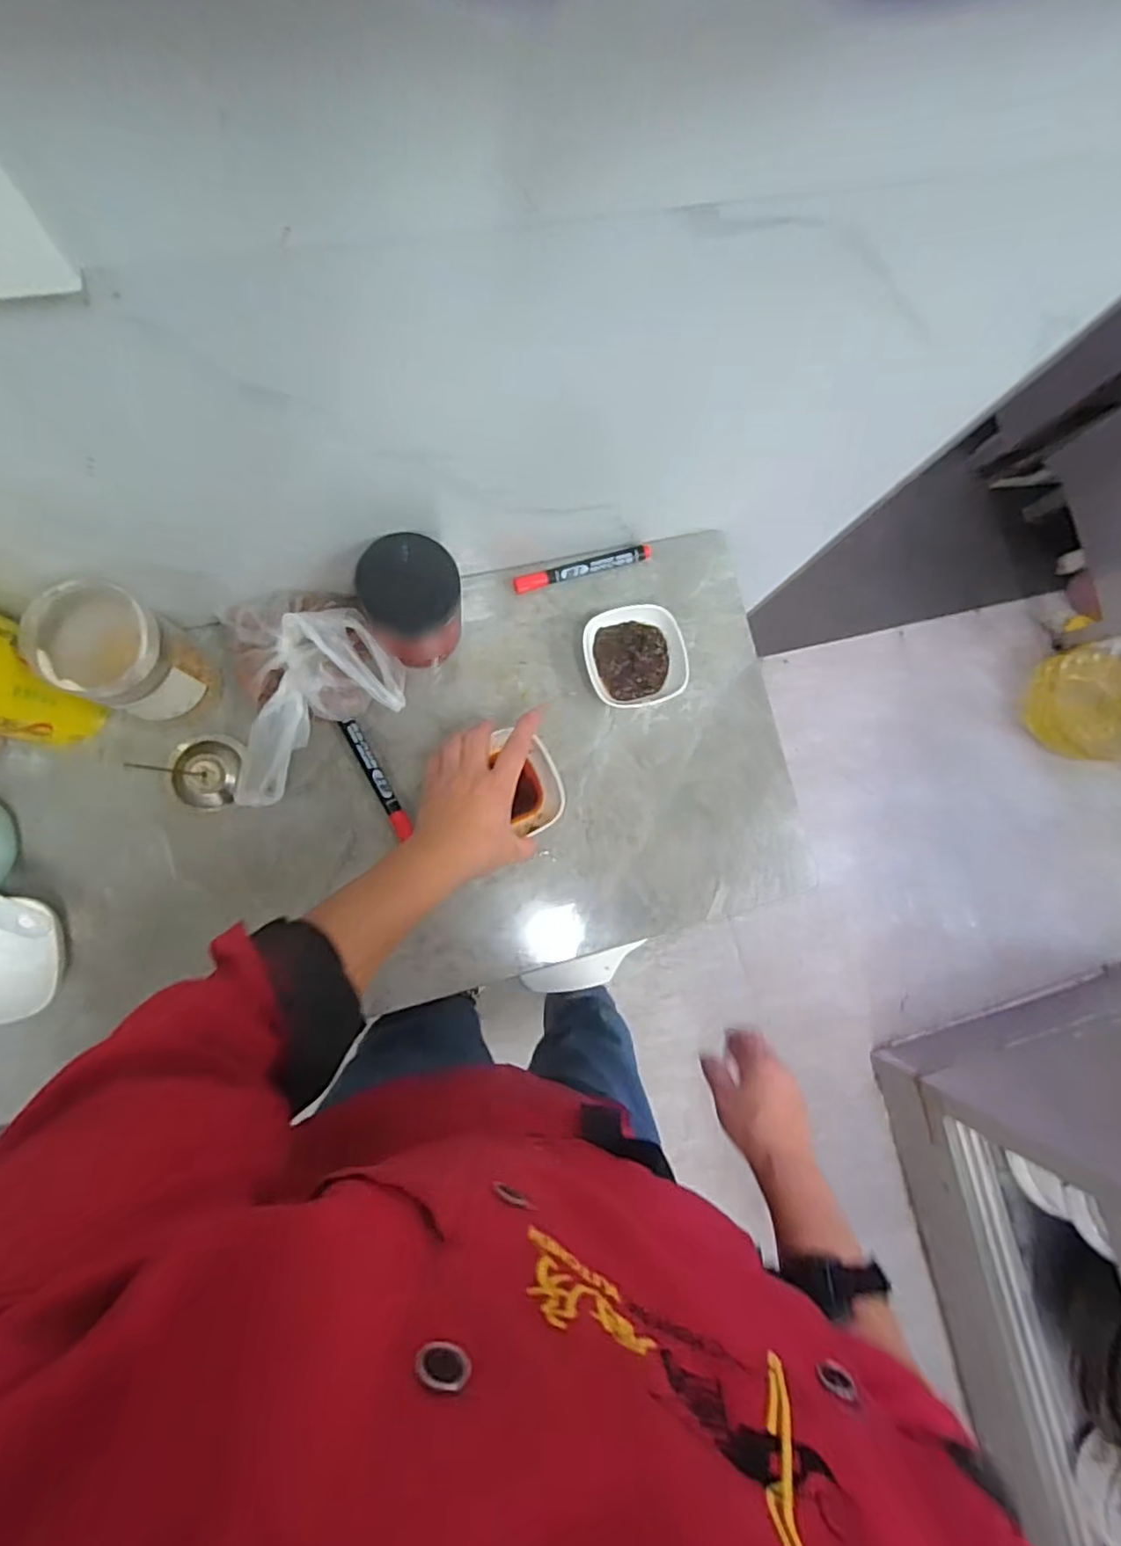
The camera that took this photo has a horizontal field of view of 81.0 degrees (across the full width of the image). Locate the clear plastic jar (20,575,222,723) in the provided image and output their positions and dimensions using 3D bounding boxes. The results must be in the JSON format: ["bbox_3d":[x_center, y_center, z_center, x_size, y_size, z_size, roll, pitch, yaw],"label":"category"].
[{"bbox_3d":[-0.345,-0.092,0.538,0.081,0.156,0.075,1,85,-7],"label":"clear plastic jar"}]

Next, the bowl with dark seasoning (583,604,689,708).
[{"bbox_3d":[0.073,-0.115,0.658,0.095,0.033,0.094,-14,87,-8],"label":"bowl with dark seasoning"}]

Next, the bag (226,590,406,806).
[{"bbox_3d":[-0.246,-0.078,0.585,0.187,0.069,0.151,-34,90,-9],"label":"bag"}]

